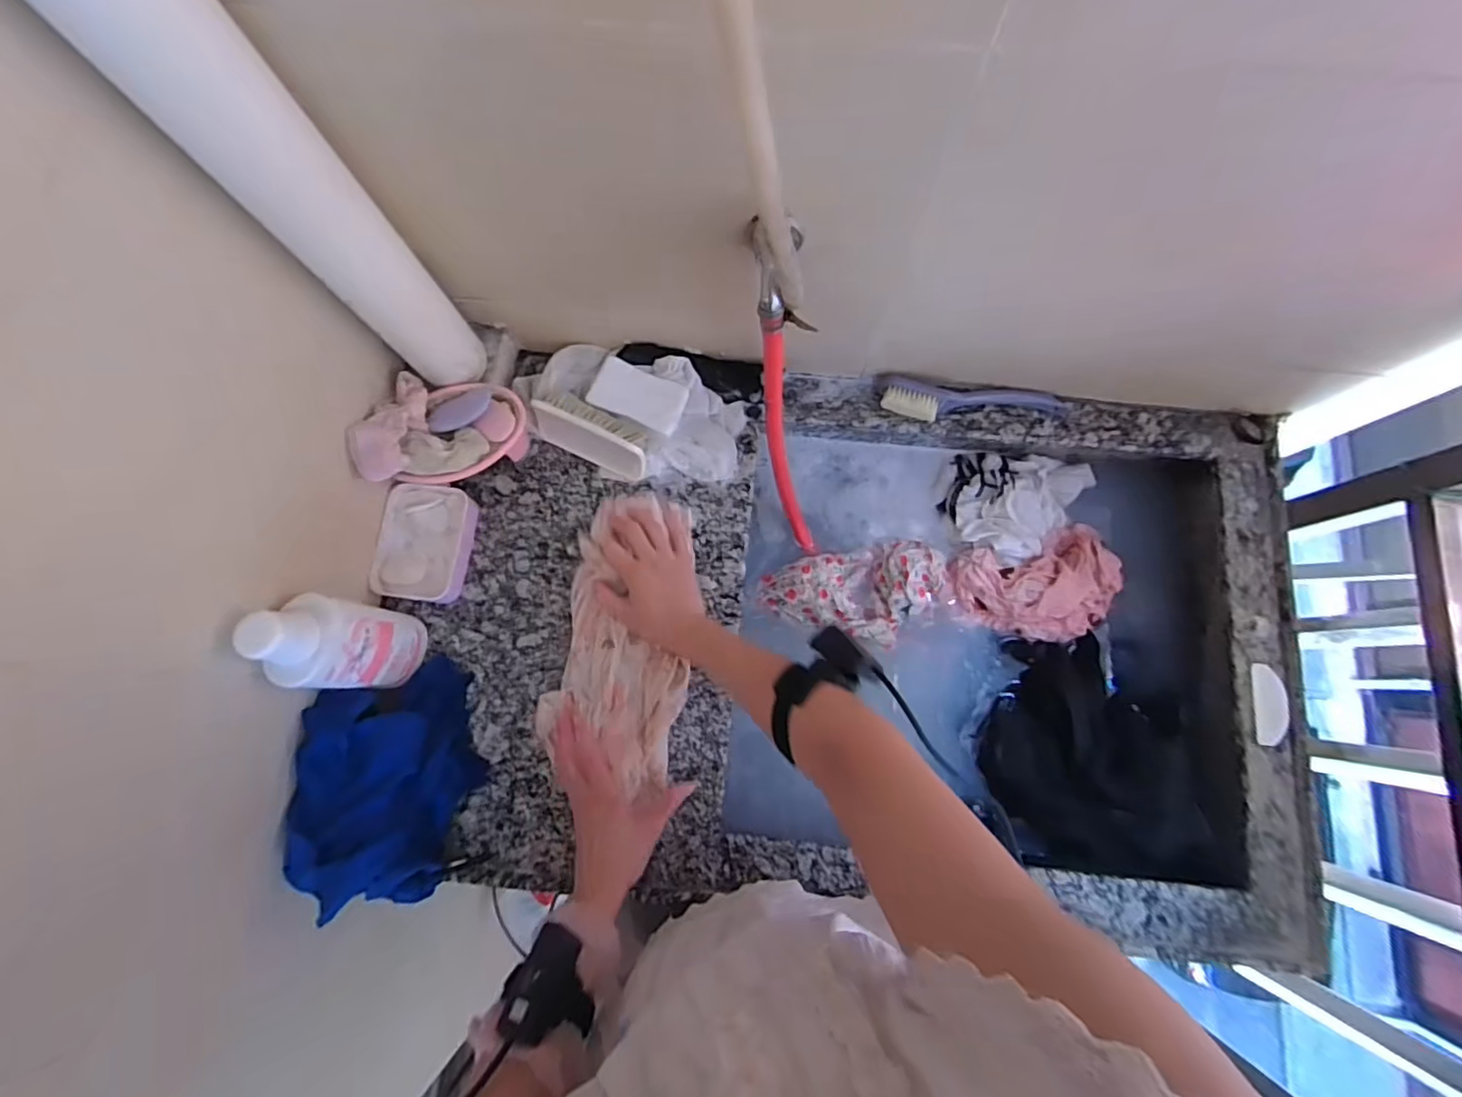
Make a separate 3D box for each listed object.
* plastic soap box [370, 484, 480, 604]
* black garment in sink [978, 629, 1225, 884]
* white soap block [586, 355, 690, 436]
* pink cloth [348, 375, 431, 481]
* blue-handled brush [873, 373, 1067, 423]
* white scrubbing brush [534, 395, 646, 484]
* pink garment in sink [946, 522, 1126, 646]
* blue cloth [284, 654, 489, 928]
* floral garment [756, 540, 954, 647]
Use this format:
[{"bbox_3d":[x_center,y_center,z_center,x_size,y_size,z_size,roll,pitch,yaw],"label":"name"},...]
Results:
[{"bbox_3d":[-0.345,-0.007,0.690,0.097,0.030,0.126,11,78,3],"label":"plastic soap box"},{"bbox_3d":[0.423,0.238,0.728,0.211,0.076,0.256,-1,78,1],"label":"black garment in sink"},{"bbox_3d":[-0.109,-0.180,0.727,0.108,0.015,0.060,21,95,0],"label":"white soap block"},{"bbox_3d":[-0.349,-0.128,0.639,0.049,0.044,0.134,5,56,2],"label":"pink cloth"},{"bbox_3d":[0.284,-0.170,0.722,0.226,0.041,0.052,6,78,2],"label":"blue-handled brush"},{"bbox_3d":[-0.158,-0.132,0.697,0.141,0.068,0.050,24,79,6],"label":"white scrubbing brush"},{"bbox_3d":[0.395,0.052,0.787,0.194,0.036,0.139,-14,78,-2],"label":"pink garment in sink"},{"bbox_3d":[-0.335,0.233,0.603,0.138,0.098,0.216,-15,78,-2],"label":"blue cloth"},{"bbox_3d":[0.165,0.062,0.798,0.241,0.029,0.122,-10,78,-1],"label":"floral garment"}]

